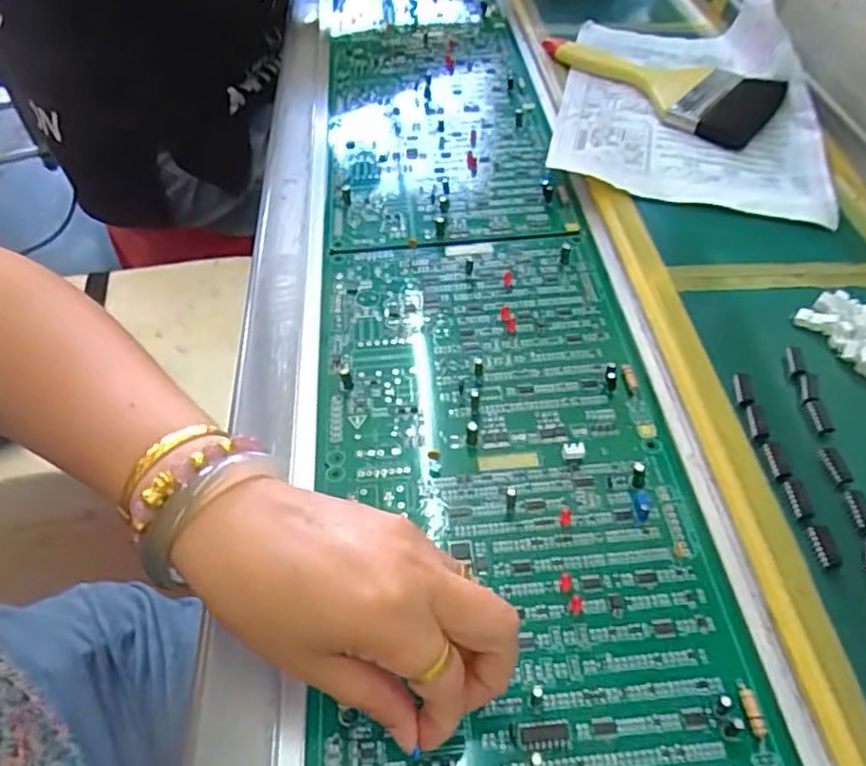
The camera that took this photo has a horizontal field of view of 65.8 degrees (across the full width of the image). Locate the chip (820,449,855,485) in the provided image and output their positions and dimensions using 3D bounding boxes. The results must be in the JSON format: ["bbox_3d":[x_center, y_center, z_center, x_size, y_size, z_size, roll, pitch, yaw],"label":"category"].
[{"bbox_3d":[0.197,0.041,0.327,0.007,0.006,0.021,-7,48,-5],"label":"chip"}]

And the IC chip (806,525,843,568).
[{"bbox_3d":[0.175,0.074,0.299,0.008,0.006,0.020,-1,48,1],"label":"IC chip"}]

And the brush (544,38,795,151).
[{"bbox_3d":[0.186,-0.261,0.579,0.207,0.023,0.090,31,56,27],"label":"brush"}]

